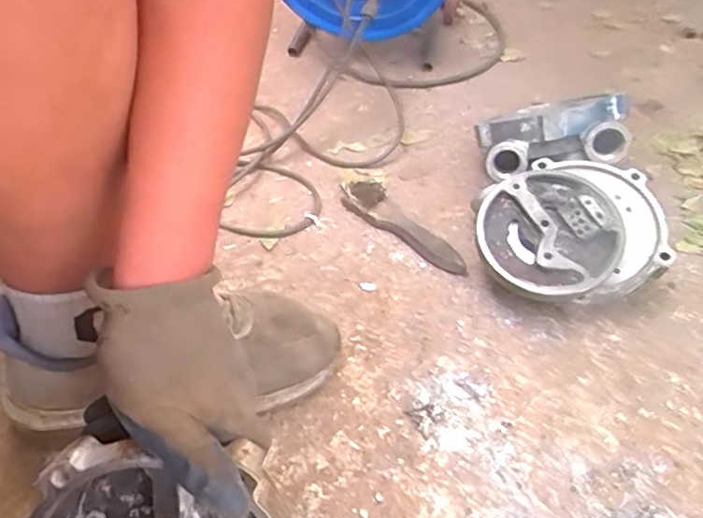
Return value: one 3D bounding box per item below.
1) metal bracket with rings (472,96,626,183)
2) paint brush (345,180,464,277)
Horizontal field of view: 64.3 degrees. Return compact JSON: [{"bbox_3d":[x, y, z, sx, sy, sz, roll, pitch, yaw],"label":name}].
[{"bbox_3d":[0.237,-0.149,0.667,0.174,0.068,0.096,-7,46,22],"label":"metal bracket with rings"},{"bbox_3d":[0.060,-0.038,0.674,0.046,0.023,0.179,-29,55,-23],"label":"paint brush"}]

